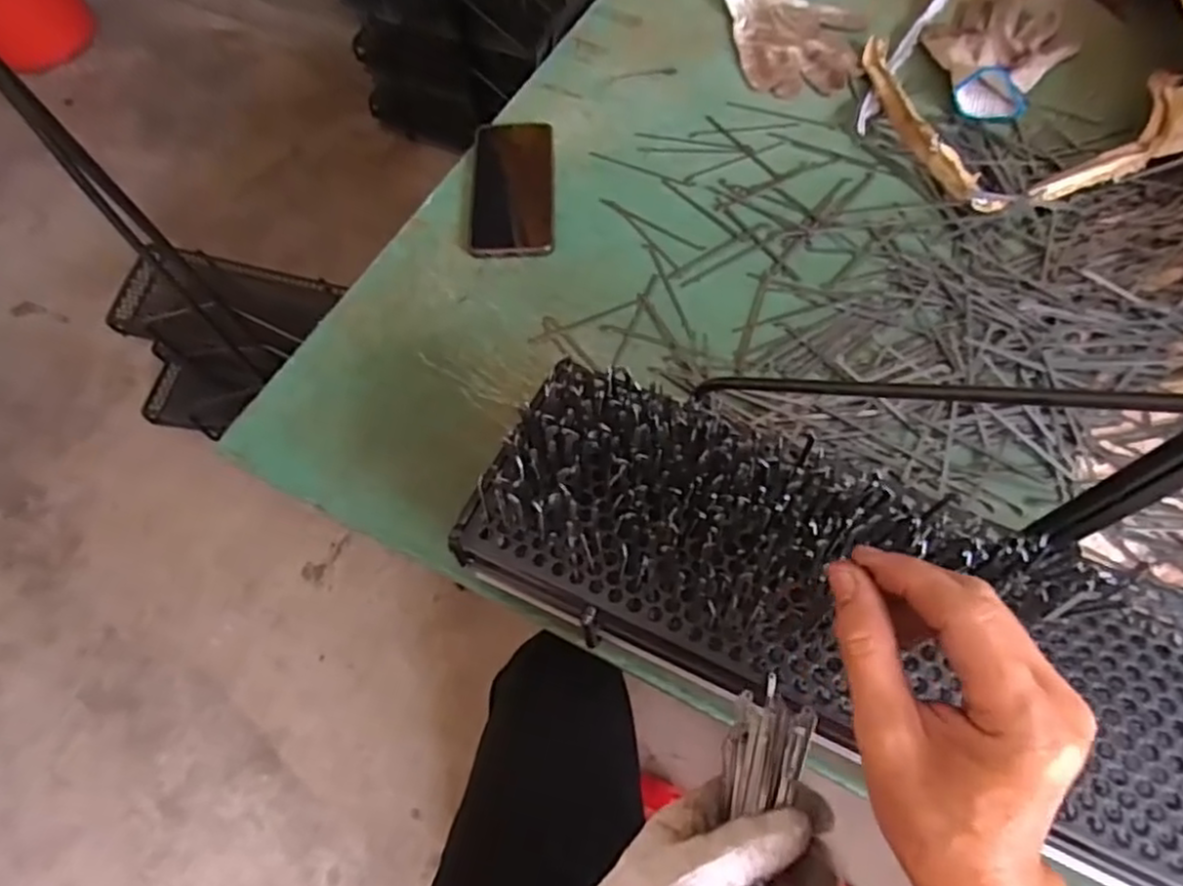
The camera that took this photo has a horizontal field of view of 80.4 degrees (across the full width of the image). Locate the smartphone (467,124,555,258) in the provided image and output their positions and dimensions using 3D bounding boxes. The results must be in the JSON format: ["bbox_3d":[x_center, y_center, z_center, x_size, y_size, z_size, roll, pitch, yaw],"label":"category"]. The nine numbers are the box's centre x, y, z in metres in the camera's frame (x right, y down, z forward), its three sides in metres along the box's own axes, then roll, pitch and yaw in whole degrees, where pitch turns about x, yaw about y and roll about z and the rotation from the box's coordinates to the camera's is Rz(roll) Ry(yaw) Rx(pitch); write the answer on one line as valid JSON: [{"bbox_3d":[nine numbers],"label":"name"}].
[{"bbox_3d":[-0.073,-0.236,0.648,0.075,0.009,0.161,-3,62,1],"label":"smartphone"}]

